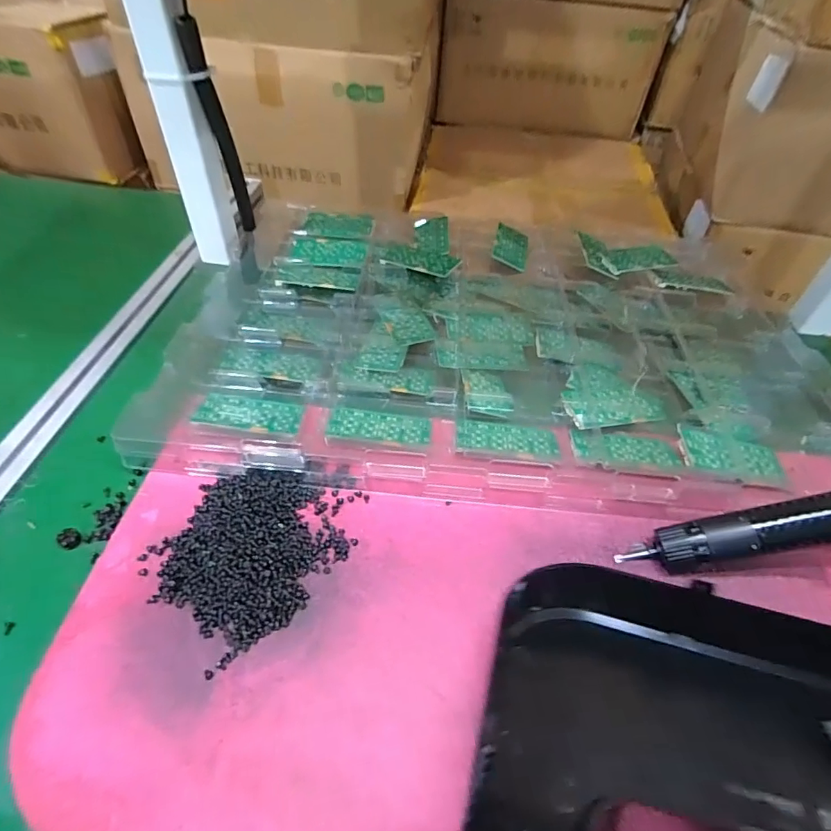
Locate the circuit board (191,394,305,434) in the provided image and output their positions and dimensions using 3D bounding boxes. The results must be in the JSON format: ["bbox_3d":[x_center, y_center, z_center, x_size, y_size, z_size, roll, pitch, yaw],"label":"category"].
[{"bbox_3d":[-0.150,-0.002,0.445,0.092,0.004,0.041,7,40,-2],"label":"circuit board"}]

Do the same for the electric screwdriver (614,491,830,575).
[{"bbox_3d":[0.269,0.085,0.353,0.225,0.037,0.041,-16,49,15],"label":"electric screwdriver"}]

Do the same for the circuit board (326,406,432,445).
[{"bbox_3d":[-0.033,0.010,0.447,0.093,0.004,0.045,7,36,-4],"label":"circuit board"}]

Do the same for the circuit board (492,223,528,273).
[{"bbox_3d":[0.127,-0.226,0.651,0.048,0.007,0.088,25,48,-9],"label":"circuit board"}]

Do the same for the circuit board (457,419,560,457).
[{"bbox_3d":[0.083,0.019,0.447,0.093,0.005,0.051,2,34,-10],"label":"circuit board"}]

